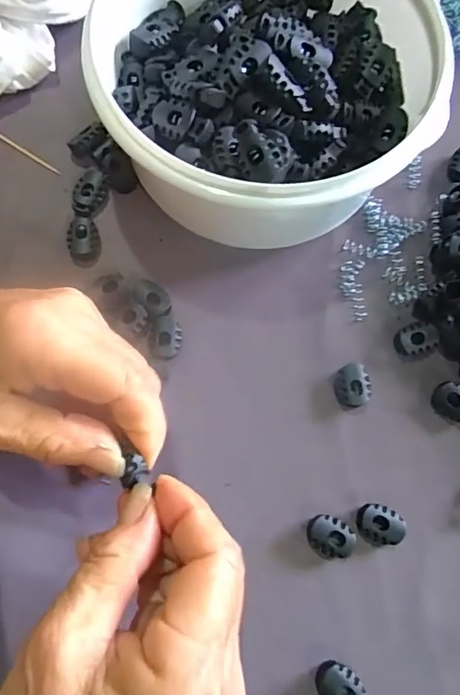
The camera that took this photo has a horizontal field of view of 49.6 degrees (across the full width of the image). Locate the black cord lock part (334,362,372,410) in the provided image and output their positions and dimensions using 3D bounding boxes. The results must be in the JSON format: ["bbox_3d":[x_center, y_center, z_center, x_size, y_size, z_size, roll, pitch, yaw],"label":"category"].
[{"bbox_3d":[0.063,0.021,0.257,0.018,0.010,0.021,-16,77,-5],"label":"black cord lock part"}]

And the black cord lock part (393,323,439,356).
[{"bbox_3d":[0.098,-0.004,0.264,0.021,0.011,0.016,-17,77,-5],"label":"black cord lock part"}]

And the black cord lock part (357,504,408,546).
[{"bbox_3d":[0.073,0.086,0.240,0.023,0.007,0.018,5,76,0],"label":"black cord lock part"}]

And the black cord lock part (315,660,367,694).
[{"bbox_3d":[0.050,0.152,0.221,0.024,0.006,0.018,43,79,9],"label":"black cord lock part"}]

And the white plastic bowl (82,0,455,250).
[{"bbox_3d":[0.019,-0.130,0.256,0.158,0.077,0.172,0,76,-1],"label":"white plastic bowl"}]

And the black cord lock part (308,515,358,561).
[{"bbox_3d":[0.048,0.090,0.238,0.019,0.009,0.022,-43,80,-10],"label":"black cord lock part"}]

